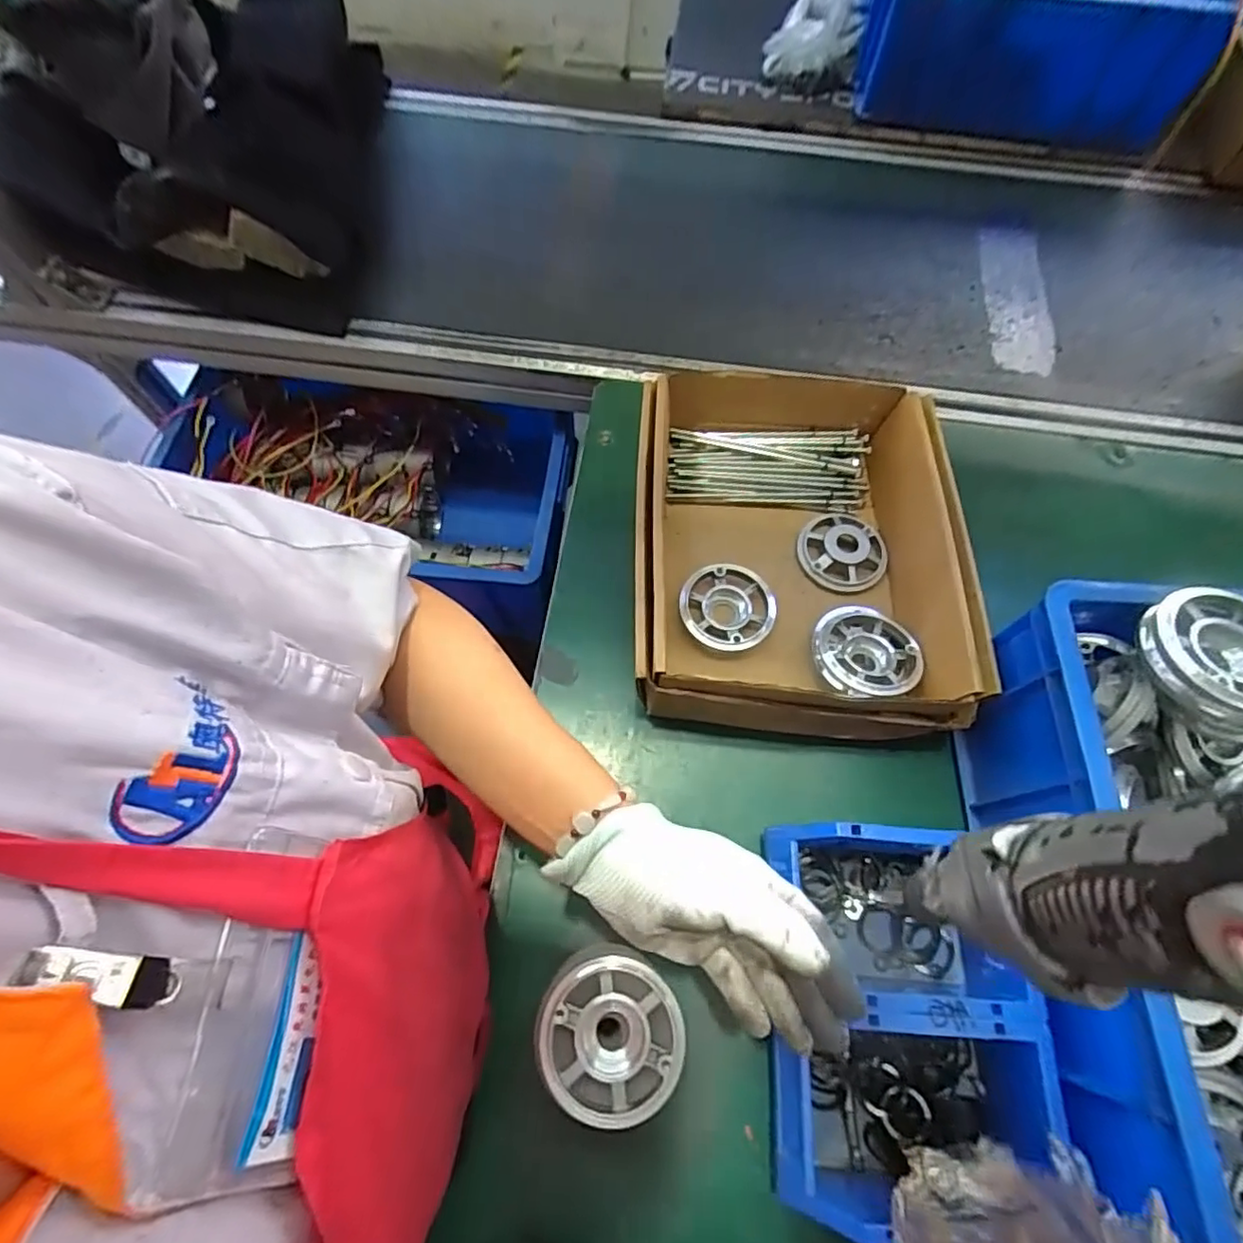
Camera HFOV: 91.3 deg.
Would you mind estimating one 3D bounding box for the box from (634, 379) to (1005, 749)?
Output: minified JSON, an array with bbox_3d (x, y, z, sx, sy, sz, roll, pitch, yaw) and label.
[{"bbox_3d":[0.143,-0.065,0.529,0.259,0.095,0.318,5,66,1],"label":"box"}]

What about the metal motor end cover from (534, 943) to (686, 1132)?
[{"bbox_3d":[-0.007,0.238,0.354,0.081,0.024,0.084,5,66,1],"label":"metal motor end cover"}]

